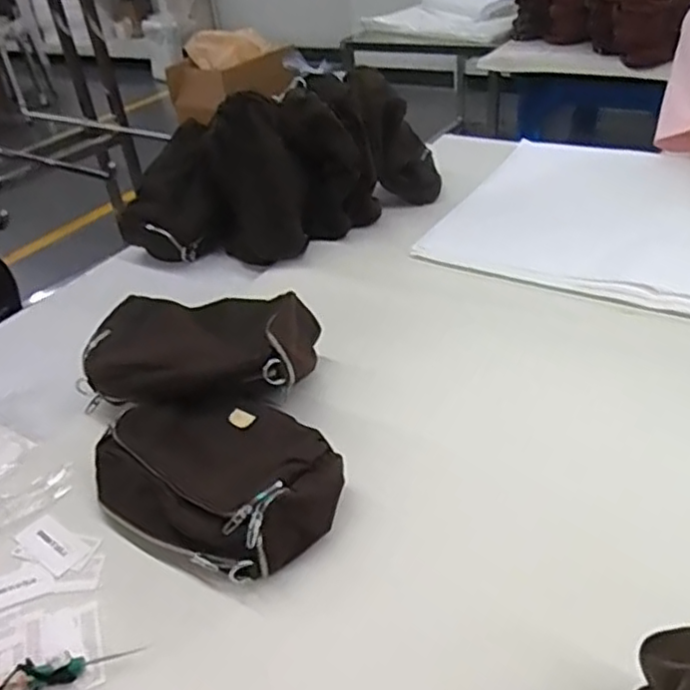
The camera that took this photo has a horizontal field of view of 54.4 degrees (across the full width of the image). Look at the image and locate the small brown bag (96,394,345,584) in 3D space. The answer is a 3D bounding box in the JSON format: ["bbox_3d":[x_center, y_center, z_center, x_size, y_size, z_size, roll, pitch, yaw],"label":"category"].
[{"bbox_3d":[-0.134,0.130,0.688,0.274,0.063,0.180,22,45,34],"label":"small brown bag"}]

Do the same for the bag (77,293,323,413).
[{"bbox_3d":[-0.177,0.001,0.807,0.275,0.074,0.177,2,37,12],"label":"bag"}]

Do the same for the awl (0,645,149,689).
[{"bbox_3d":[-0.235,0.269,0.551,0.129,0.017,0.024,-12,36,-7],"label":"awl"}]

